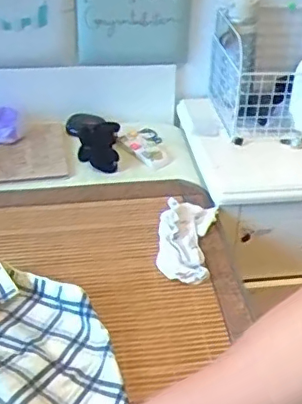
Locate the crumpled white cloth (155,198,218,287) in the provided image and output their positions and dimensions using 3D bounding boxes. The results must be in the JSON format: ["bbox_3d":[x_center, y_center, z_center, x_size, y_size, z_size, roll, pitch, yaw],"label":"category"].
[{"bbox_3d":[0.057,0.060,0.992,0.092,0.031,0.197,6,35,7],"label":"crumpled white cloth"}]

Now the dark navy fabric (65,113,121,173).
[{"bbox_3d":[-0.121,-0.143,1.267,0.102,0.022,0.255,-22,41,-6],"label":"dark navy fabric"}]

